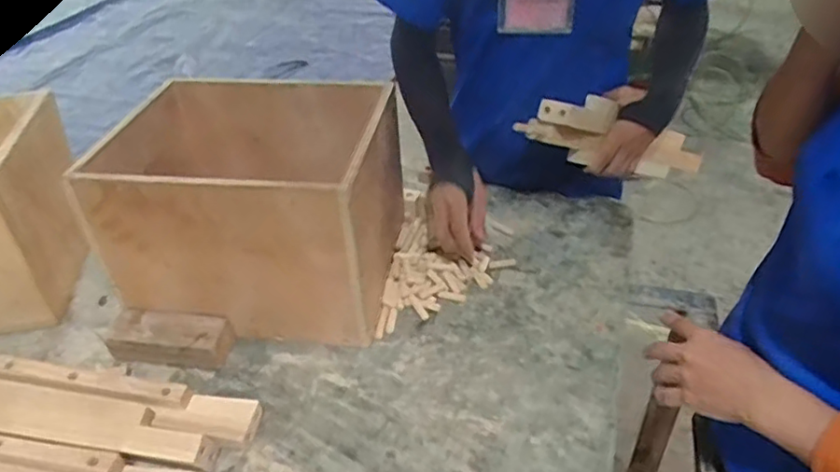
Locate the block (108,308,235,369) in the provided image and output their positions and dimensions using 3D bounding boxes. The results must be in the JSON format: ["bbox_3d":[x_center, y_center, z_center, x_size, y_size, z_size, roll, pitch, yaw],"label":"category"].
[{"bbox_3d":[-0.304,0.123,0.747,0.143,0.047,0.059,6,40,11],"label":"block"}]

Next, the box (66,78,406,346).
[{"bbox_3d":[-0.215,-0.040,0.807,0.346,0.234,0.264,5,39,10],"label":"box"}]

